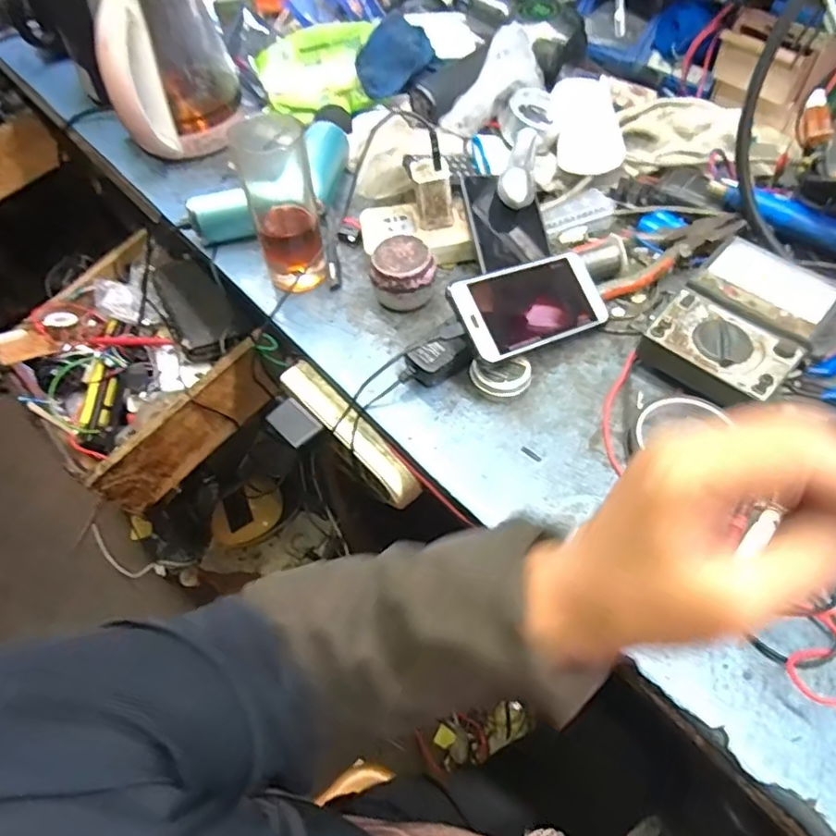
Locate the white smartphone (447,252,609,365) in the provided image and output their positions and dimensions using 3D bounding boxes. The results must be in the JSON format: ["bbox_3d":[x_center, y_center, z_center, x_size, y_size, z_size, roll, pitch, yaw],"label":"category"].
[{"bbox_3d":[0.100,-0.099,0.522,0.154,0.013,0.076,-23,84,-29],"label":"white smartphone"}]

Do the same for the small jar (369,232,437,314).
[{"bbox_3d":[-0.013,-0.137,0.563,0.061,0.047,0.057,-1,53,1],"label":"small jar"}]

